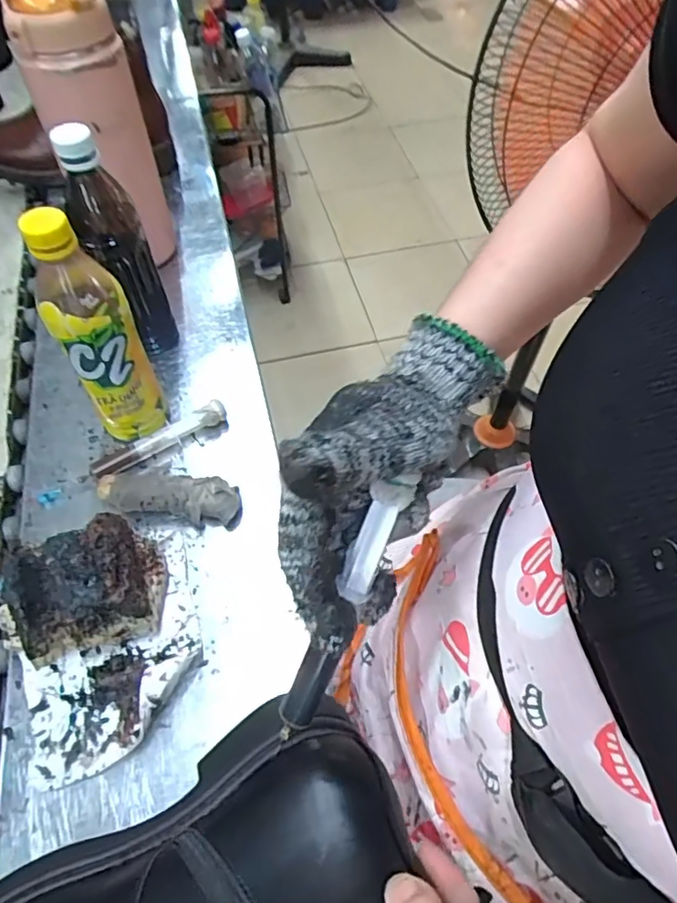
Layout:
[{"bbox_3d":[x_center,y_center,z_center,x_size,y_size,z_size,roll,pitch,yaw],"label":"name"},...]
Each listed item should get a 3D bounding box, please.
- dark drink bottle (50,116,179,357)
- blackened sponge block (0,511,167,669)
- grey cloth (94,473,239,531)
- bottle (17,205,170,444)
[{"bbox_3d":[-0.203,-0.180,0.511,0.057,0.228,0.064,-25,60,-16],"label":"dark drink bottle"},{"bbox_3d":[-0.178,0.098,0.394,0.093,0.085,0.078,-23,60,-15],"label":"blackened sponge block"},{"bbox_3d":[-0.146,0.040,0.469,0.121,0.025,0.034,5,57,3],"label":"grey cloth"},{"bbox_3d":[-0.191,-0.087,0.443,0.056,0.218,0.054,-26,60,-17],"label":"bottle"}]

